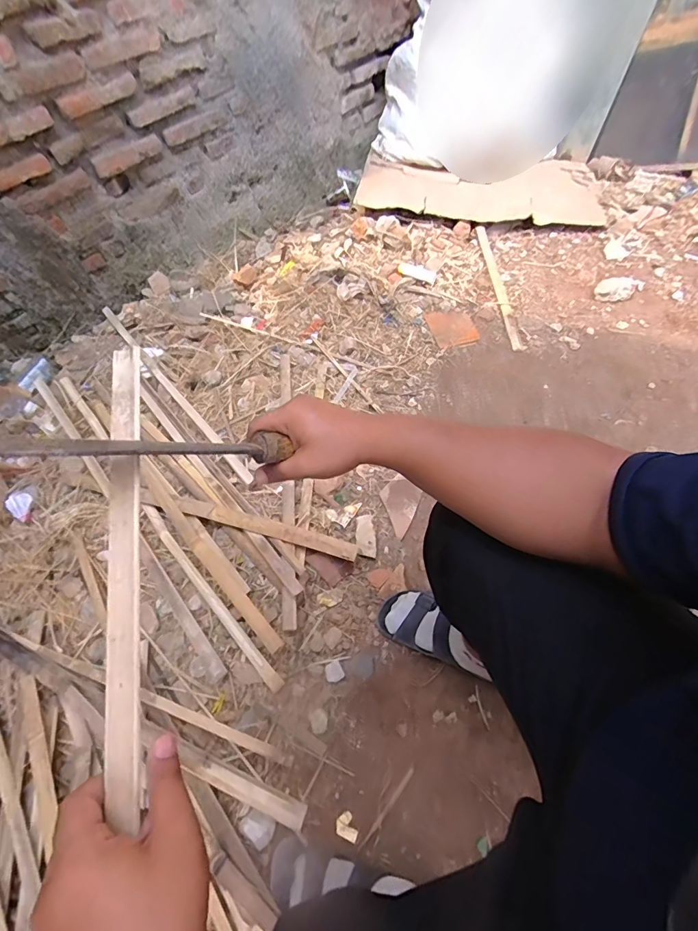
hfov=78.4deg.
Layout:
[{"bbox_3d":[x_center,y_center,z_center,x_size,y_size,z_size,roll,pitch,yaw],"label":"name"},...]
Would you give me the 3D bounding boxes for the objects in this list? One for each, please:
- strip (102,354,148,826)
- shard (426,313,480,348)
[{"bbox_3d":[-0.176,0.067,0.337,0.028,0.010,0.352,-7,73,-3],"label":"strip"},{"bbox_3d":[0.309,-0.410,1.279,0.133,0.014,0.148,-11,58,-5],"label":"shard"}]

